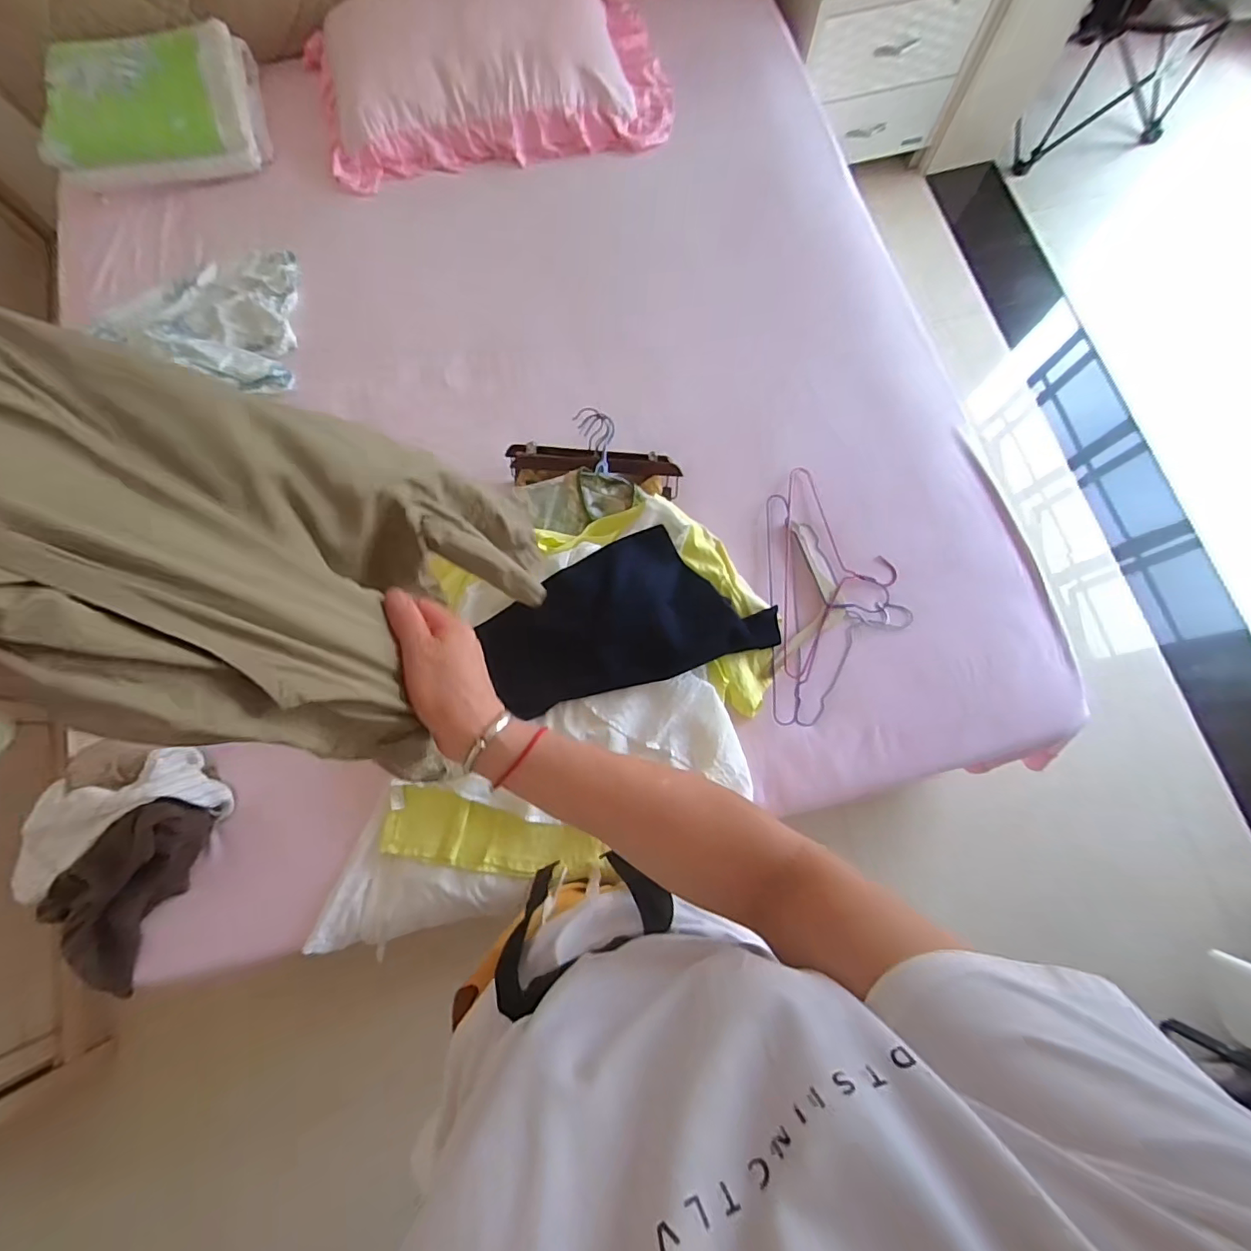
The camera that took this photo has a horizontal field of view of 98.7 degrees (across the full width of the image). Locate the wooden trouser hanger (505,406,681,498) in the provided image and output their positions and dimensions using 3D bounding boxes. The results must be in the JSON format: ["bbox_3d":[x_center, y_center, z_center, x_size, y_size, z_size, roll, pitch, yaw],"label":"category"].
[{"bbox_3d":[-0.060,-0.321,1.009,0.329,0.080,0.129,5,78,2],"label":"wooden trouser hanger"}]

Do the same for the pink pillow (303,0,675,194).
[{"bbox_3d":[-0.312,-1.249,1.188,0.793,0.138,0.425,-12,78,-1],"label":"pink pillow"}]

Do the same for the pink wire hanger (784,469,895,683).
[{"bbox_3d":[0.392,-0.095,0.988,0.199,0.026,0.410,6,76,0],"label":"pink wire hanger"}]

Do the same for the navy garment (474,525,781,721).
[{"bbox_3d":[-0.001,-0.009,0.894,0.456,0.045,0.243,-23,77,-3],"label":"navy garment"}]

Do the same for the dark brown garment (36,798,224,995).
[{"bbox_3d":[-0.810,0.418,0.871,0.185,0.101,0.346,34,95,8],"label":"dark brown garment"}]

